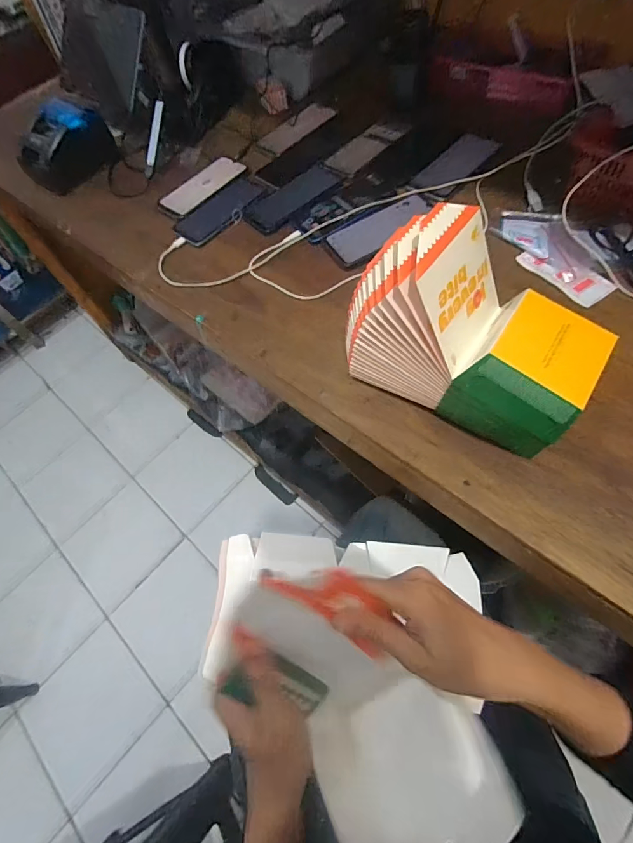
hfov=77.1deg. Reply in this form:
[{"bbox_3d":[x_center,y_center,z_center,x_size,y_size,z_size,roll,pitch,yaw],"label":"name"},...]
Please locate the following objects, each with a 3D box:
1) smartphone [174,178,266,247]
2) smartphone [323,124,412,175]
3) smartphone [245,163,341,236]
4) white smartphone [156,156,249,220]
[{"bbox_3d":[-0.162,-0.356,0.669,0.074,0.008,0.165,37,72,23],"label":"smartphone"},{"bbox_3d":[0.087,-0.484,0.697,0.068,0.012,0.155,36,72,23],"label":"smartphone"},{"bbox_3d":[-0.039,-0.375,0.659,0.172,0.010,0.086,-39,64,-13],"label":"smartphone"},{"bbox_3d":[-0.205,-0.424,0.716,0.077,0.008,0.170,36,72,23],"label":"white smartphone"}]

